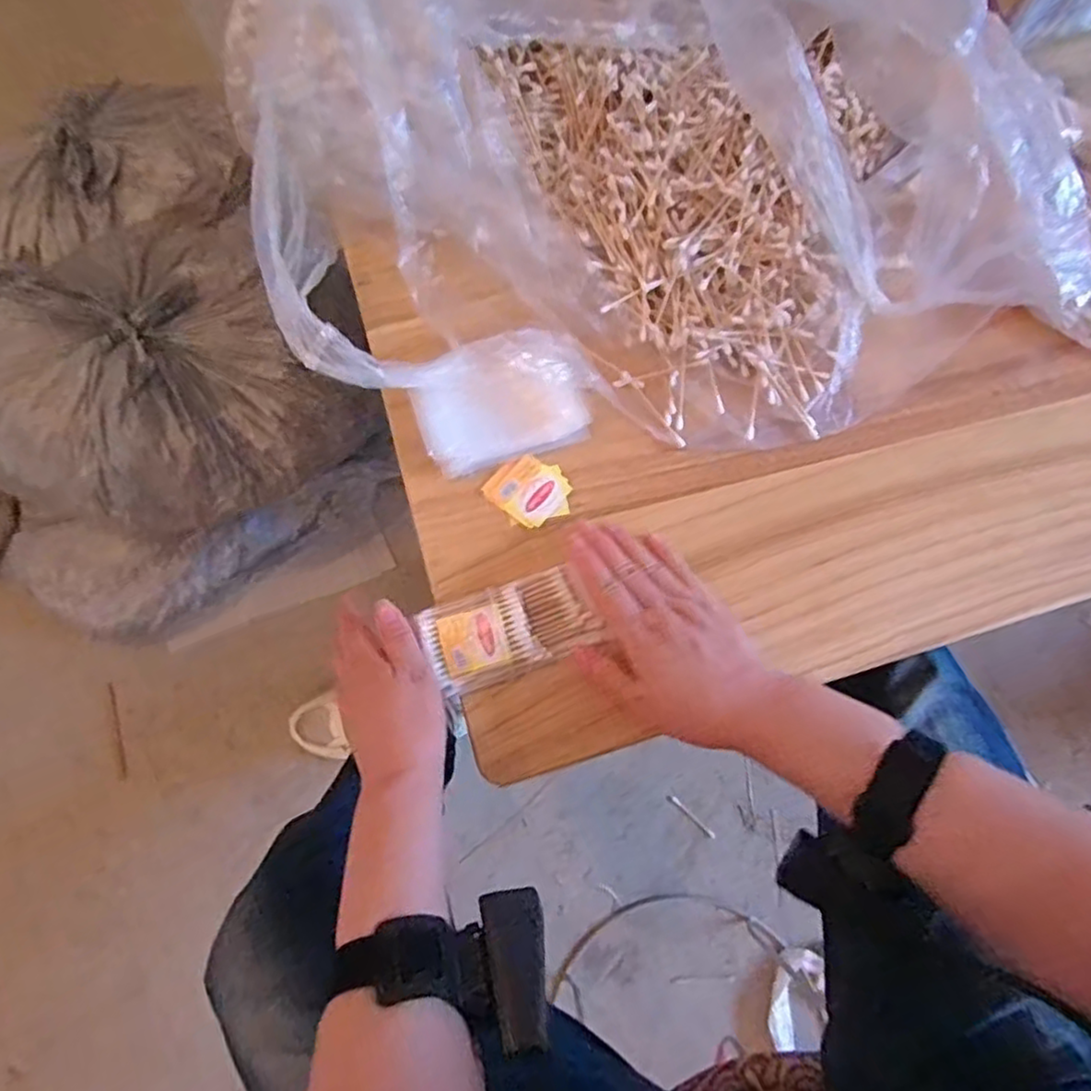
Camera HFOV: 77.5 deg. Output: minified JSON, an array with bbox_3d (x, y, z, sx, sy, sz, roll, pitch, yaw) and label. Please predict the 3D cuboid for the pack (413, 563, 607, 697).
[{"bbox_3d":[-0.024,0.055,0.454,0.107,0.013,0.059,-20,76,-7],"label":"pack"}]

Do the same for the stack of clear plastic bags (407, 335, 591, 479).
[{"bbox_3d":[-0.031,-0.096,0.472,0.113,0.083,0.020,-14,31,-1],"label":"stack of clear plastic bags"}]

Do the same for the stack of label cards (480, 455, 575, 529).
[{"bbox_3d":[-0.010,-0.039,0.487,0.051,0.004,0.053,-41,78,-11],"label":"stack of label cards"}]

